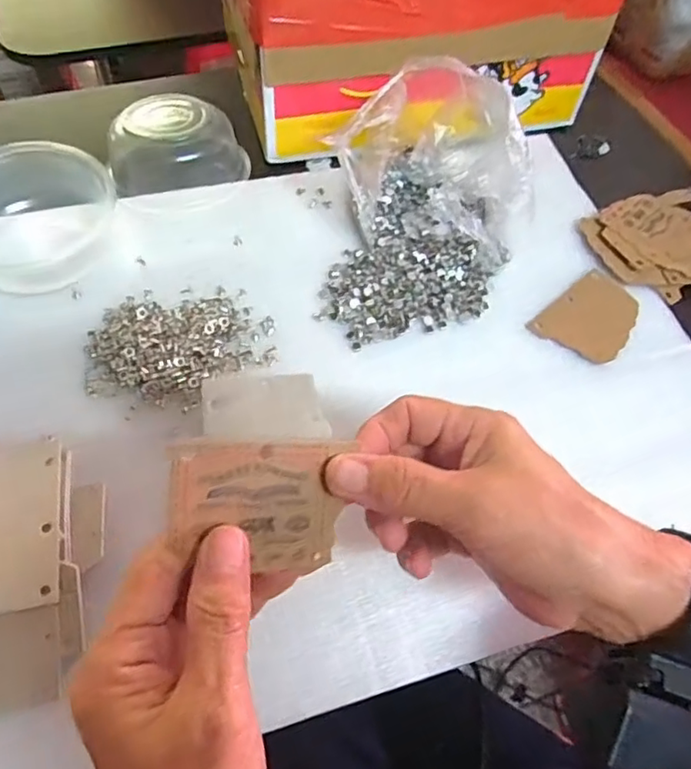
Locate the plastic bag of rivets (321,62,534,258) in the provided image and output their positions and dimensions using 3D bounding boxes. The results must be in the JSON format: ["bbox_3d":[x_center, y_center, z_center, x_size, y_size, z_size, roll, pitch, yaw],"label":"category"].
[{"bbox_3d":[0.063,-0.151,0.416,0.132,0.091,0.091,14,59,5],"label":"plastic bag of rivets"}]

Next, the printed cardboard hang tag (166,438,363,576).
[{"bbox_3d":[-0.035,0.049,0.242,0.070,0.006,0.053,4,87,-25],"label":"printed cardboard hang tag"}]

